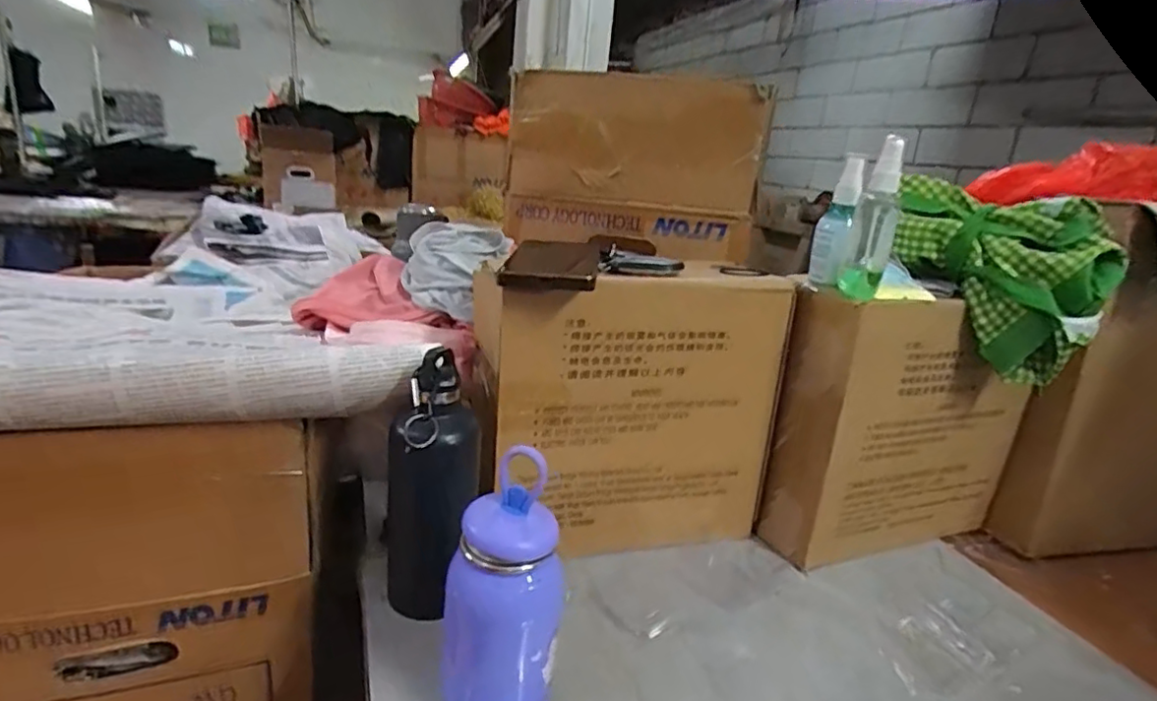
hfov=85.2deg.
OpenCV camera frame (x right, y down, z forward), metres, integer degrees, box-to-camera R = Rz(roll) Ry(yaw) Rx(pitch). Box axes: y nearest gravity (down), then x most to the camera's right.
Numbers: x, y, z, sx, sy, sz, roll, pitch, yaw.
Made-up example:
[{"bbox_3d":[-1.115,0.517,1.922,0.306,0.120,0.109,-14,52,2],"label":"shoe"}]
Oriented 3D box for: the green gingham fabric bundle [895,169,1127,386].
[{"bbox_3d":[0.387,-0.070,0.603,0.195,0.153,0.075,22,23,39],"label":"green gingham fabric bundle"}]

